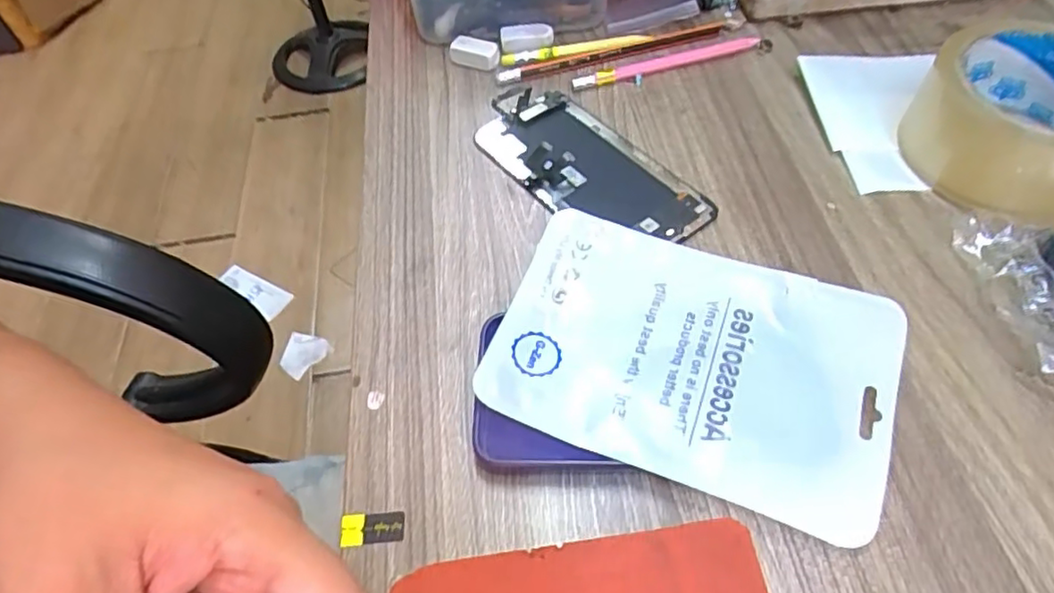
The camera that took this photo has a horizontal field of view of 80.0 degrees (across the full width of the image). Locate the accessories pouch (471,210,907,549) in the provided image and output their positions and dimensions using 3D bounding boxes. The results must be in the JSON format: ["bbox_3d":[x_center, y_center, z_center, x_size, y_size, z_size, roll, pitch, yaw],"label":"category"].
[{"bbox_3d":[0.069,0.026,0.263,0.157,0.009,0.106,18,62,13],"label":"accessories pouch"}]

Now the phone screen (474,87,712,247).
[{"bbox_3d":[0.033,-0.072,0.346,0.065,0.013,0.141,-38,65,-19],"label":"phone screen"}]

